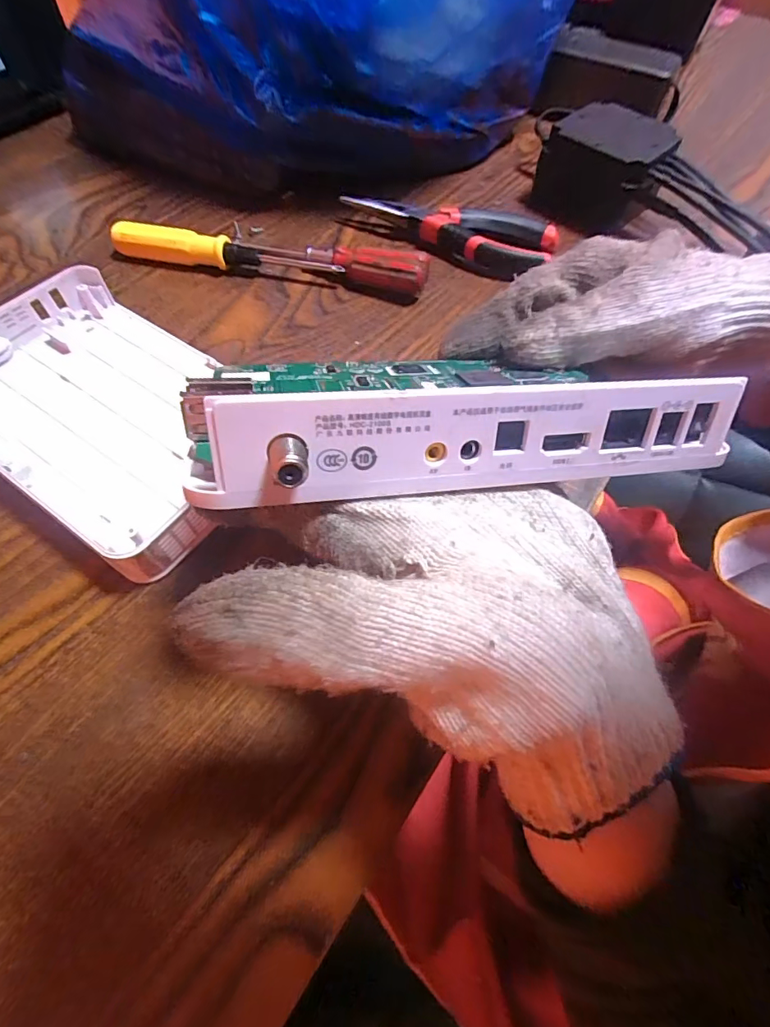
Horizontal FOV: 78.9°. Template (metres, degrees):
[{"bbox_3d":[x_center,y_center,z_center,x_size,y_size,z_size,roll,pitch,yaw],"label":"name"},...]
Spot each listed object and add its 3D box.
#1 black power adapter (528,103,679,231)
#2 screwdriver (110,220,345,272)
[{"bbox_3d":[0.163,-0.263,0.359,0.085,0.049,0.091,1,60,-1],"label":"black power adapter"},{"bbox_3d":[-0.107,-0.178,0.317,0.153,0.022,0.016,8,60,3],"label":"screwdriver"}]

